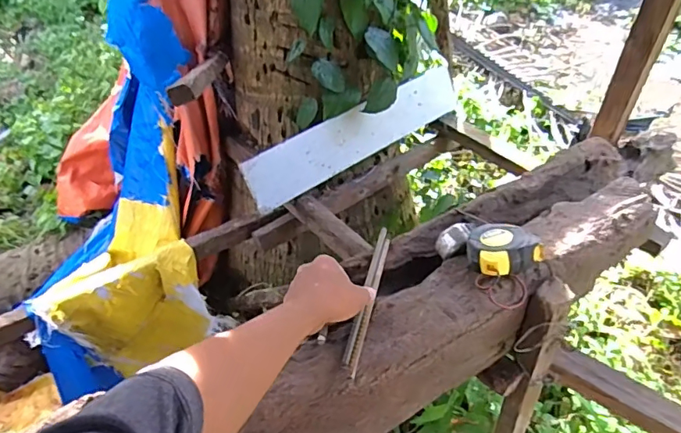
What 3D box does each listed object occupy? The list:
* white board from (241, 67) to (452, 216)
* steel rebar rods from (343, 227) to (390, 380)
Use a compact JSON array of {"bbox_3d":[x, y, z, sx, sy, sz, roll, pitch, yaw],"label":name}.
[{"bbox_3d":[0.051,-0.193,1.131,0.607,0.127,0.016,-33,26,-26],"label":"white board"},{"bbox_3d":[0.039,0.101,0.642,0.019,0.010,0.244,11,43,10],"label":"steel rebar rods"}]

